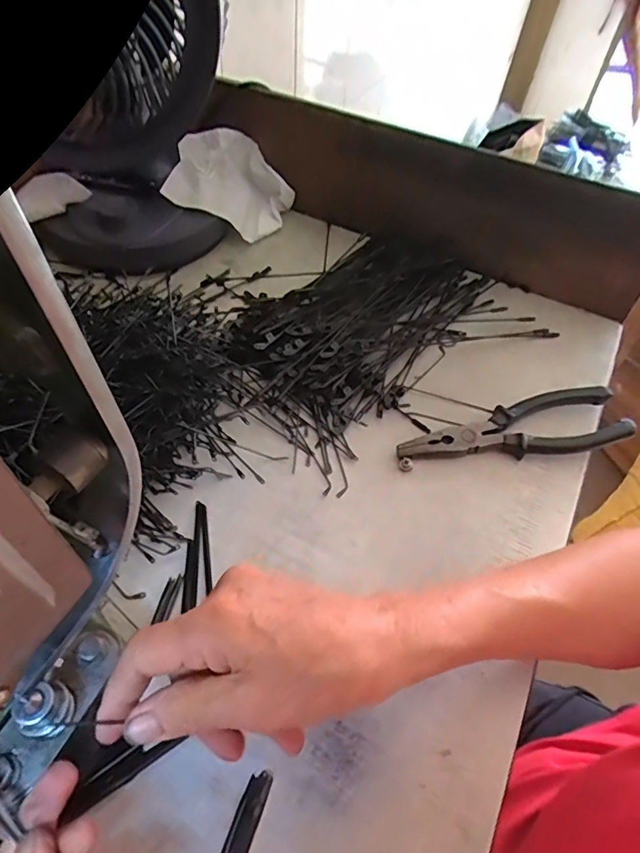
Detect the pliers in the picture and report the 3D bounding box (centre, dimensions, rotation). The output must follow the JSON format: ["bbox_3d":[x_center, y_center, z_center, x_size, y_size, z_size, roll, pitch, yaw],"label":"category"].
[{"bbox_3d":[0.148,0.002,0.401,0.176,0.021,0.052,-6,54,-8],"label":"pliers"}]

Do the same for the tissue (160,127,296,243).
[{"bbox_3d":[-0.085,-0.248,0.527,0.117,0.034,0.105,25,59,-20],"label":"tissue"}]

